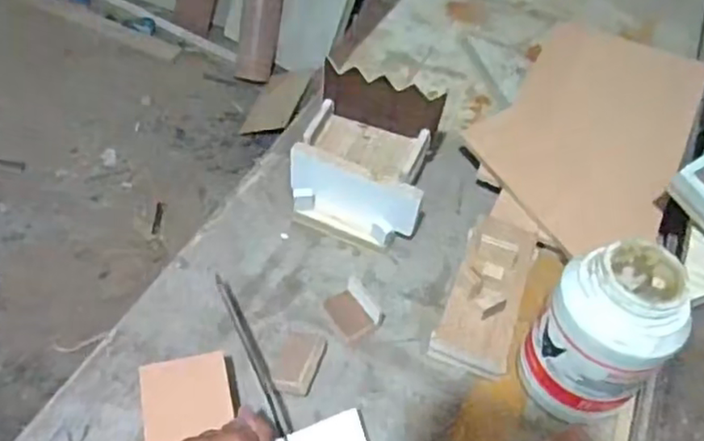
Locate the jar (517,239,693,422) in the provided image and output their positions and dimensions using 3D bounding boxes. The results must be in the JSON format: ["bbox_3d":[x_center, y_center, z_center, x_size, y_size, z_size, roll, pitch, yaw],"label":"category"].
[{"bbox_3d":[0.194,0.093,0.509,0.085,0.164,0.090,3,49,-4],"label":"jar"}]

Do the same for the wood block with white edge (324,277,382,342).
[{"bbox_3d":[0.002,0.083,0.585,0.041,0.022,0.047,-24,56,-25],"label":"wood block with white edge"}]

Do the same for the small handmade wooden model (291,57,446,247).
[{"bbox_3d":[0.013,-0.062,0.660,0.132,0.098,0.156,14,49,6],"label":"small handmade wooden model"}]

